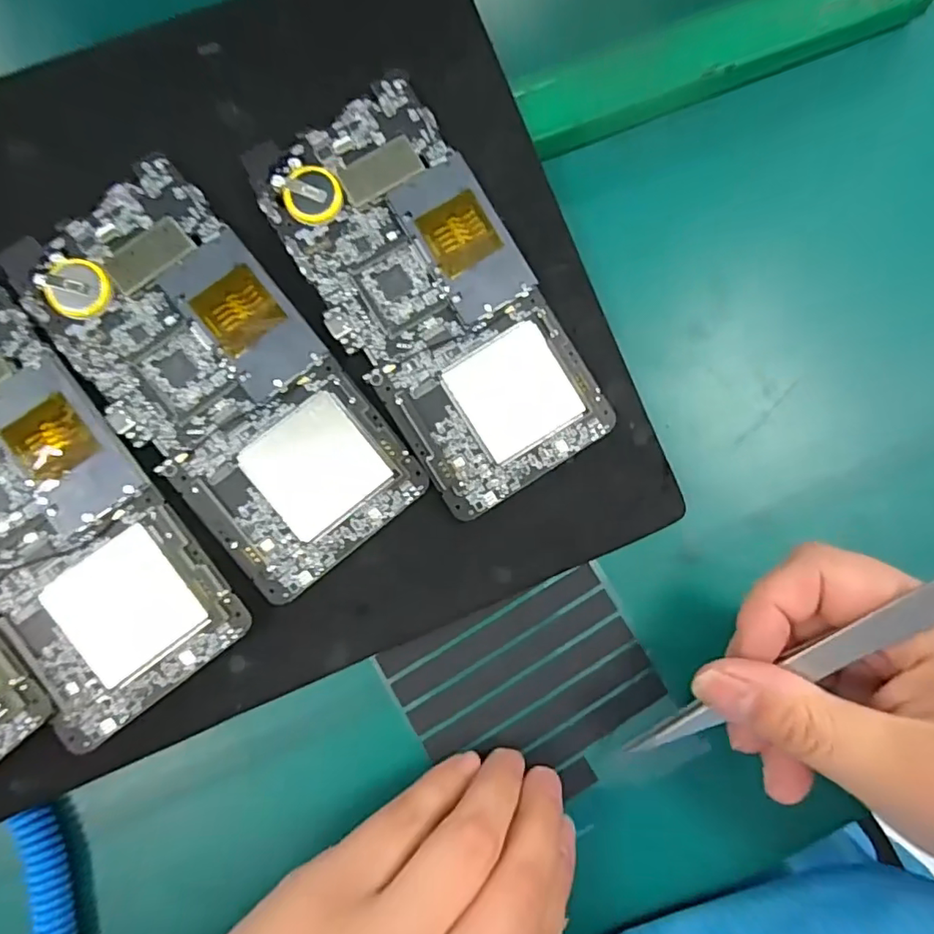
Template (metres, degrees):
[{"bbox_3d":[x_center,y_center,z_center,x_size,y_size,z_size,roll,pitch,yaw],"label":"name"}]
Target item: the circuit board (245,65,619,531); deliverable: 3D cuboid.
[{"bbox_3d":[-0.011,-0.061,0.209,0.071,0.005,0.149,-32,93,-4],"label":"circuit board"}]

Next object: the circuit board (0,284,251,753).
[{"bbox_3d":[-0.144,0.014,0.193,0.067,0.005,0.151,-35,91,-5],"label":"circuit board"}]

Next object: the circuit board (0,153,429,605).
[{"bbox_3d":[-0.086,-0.030,0.202,0.072,0.005,0.151,-37,94,-6],"label":"circuit board"}]

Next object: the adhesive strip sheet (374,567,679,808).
[{"bbox_3d":[0.026,0.086,0.219,0.091,0.006,0.075,-29,82,-7],"label":"adhesive strip sheet"}]

